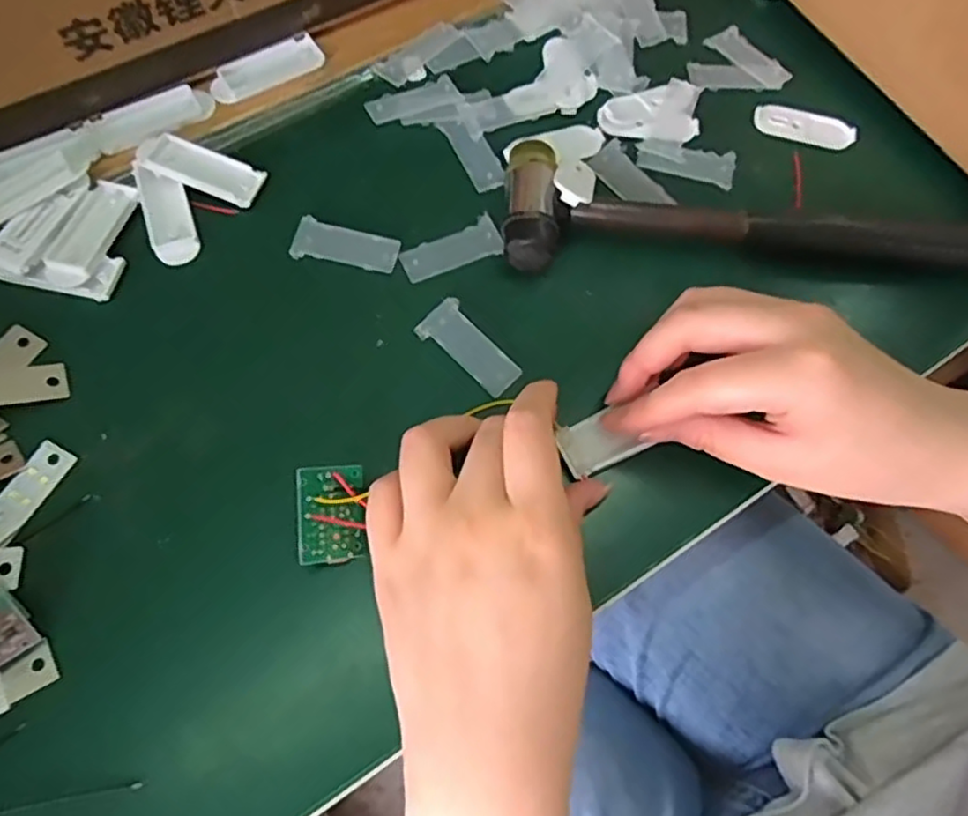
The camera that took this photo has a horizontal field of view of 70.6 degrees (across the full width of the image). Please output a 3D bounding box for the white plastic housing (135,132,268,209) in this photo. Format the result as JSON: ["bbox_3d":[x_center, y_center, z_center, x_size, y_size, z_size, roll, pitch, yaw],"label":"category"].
[{"bbox_3d":[-0.132,-0.112,0.319,0.056,0.006,0.022,20,67,-7],"label":"white plastic housing"}]

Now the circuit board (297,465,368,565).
[{"bbox_3d":[-0.057,0.040,0.257,0.025,0.006,0.035,-2,87,-29],"label":"circuit board"}]

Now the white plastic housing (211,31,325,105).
[{"bbox_3d":[-0.109,-0.170,0.344,0.057,0.009,0.020,-30,71,-13],"label":"white plastic housing"}]

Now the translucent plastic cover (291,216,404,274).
[{"bbox_3d":[-0.064,-0.074,0.314,0.048,0.004,0.020,17,68,6],"label":"translucent plastic cover"}]

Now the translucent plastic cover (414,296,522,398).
[{"bbox_3d":[-0.006,-0.027,0.296,0.048,0.004,0.020,42,72,15],"label":"translucent plastic cover"}]

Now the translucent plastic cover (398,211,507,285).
[{"bbox_3d":[-0.015,-0.074,0.316,0.046,0.004,0.021,-21,69,-10],"label":"translucent plastic cover"}]

